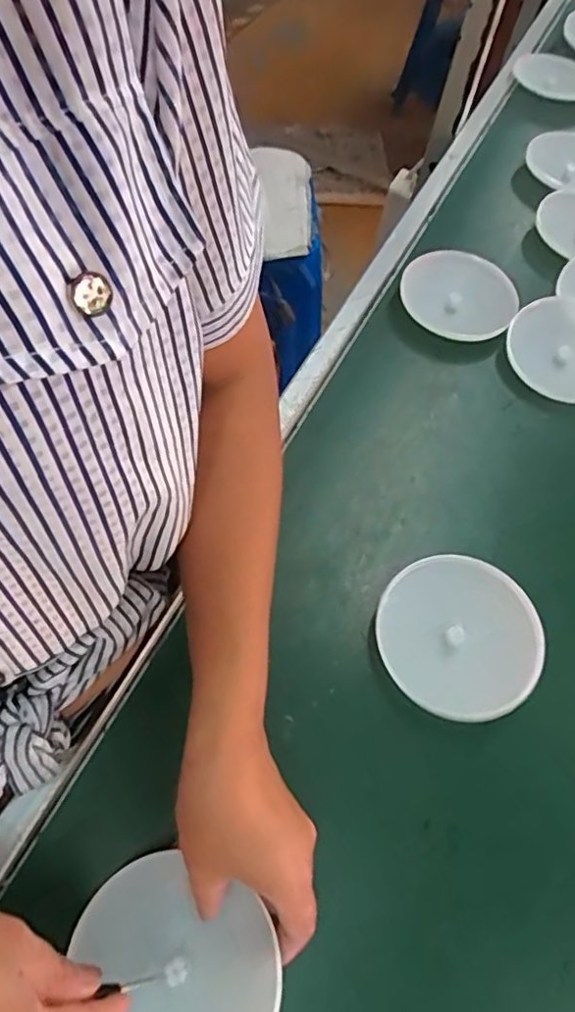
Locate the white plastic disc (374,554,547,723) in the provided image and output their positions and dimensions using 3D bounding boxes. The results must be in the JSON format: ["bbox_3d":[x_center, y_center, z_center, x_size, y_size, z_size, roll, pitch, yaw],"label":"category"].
[{"bbox_3d":[0.121,0.090,0.423,0.109,0.017,0.114,1,62,-3],"label":"white plastic disc"}]

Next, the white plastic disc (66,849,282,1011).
[{"bbox_3d":[-0.059,0.248,0.322,0.099,0.012,0.115,-30,49,-11],"label":"white plastic disc"}]

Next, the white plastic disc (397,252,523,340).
[{"bbox_3d":[0.167,-0.208,0.583,0.111,0.015,0.092,9,74,4],"label":"white plastic disc"}]

